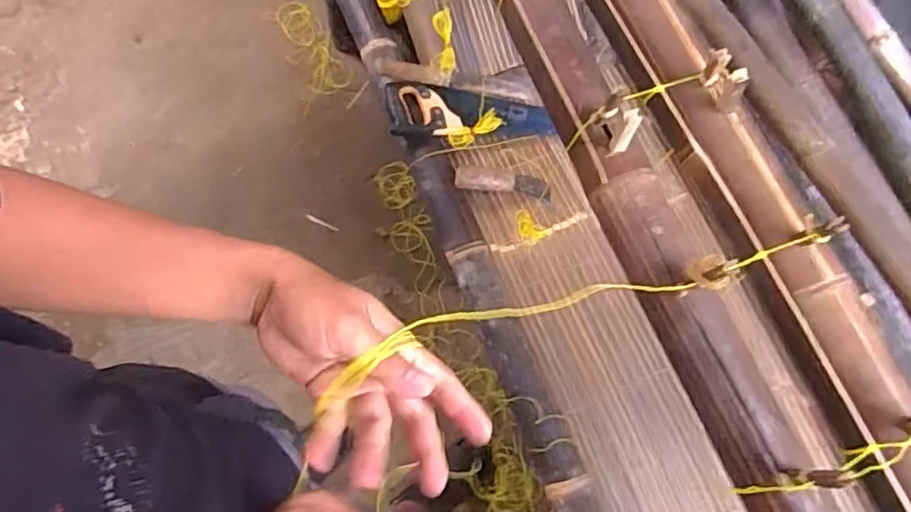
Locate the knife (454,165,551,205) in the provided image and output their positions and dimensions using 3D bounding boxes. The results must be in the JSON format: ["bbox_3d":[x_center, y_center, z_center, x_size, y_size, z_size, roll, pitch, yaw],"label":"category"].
[{"bbox_3d":[0.090,-0.140,1.231,0.186,0.026,0.056,7,74,-14],"label":"knife"}]

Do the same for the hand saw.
[{"bbox_3d":[0.030,-0.281,1.275,0.372,0.031,0.110,3,75,-11],"label":"hand saw"}]

